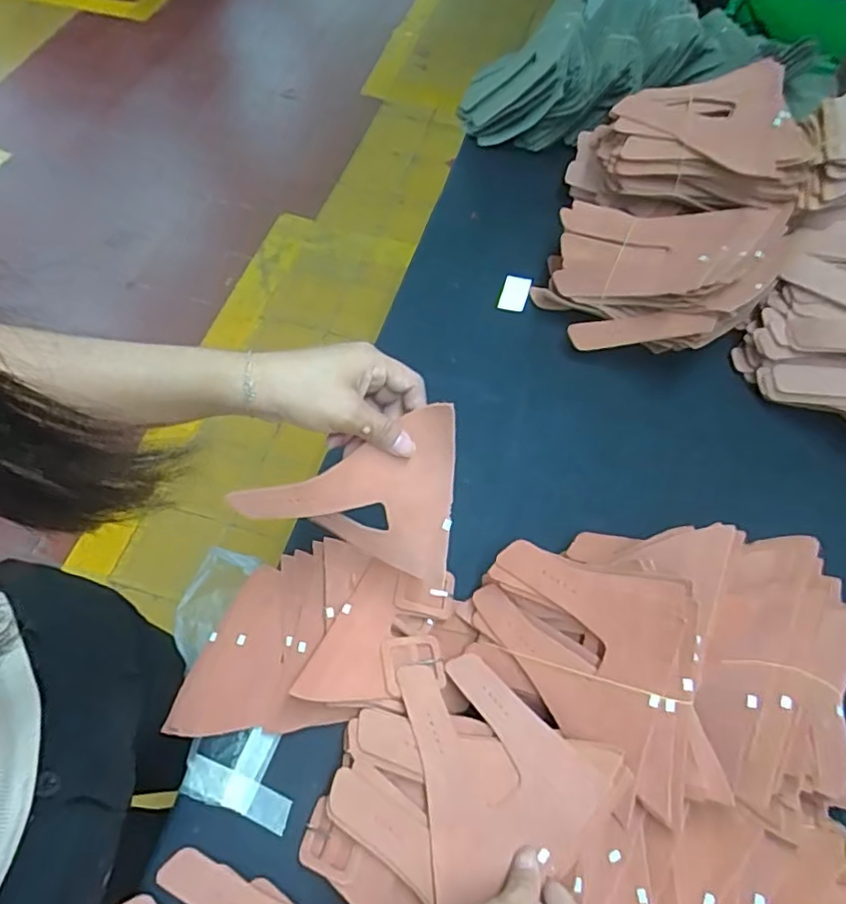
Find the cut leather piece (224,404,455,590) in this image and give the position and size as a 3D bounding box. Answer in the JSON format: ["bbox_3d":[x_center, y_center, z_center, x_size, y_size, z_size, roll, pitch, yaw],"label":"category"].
[{"bbox_3d":[-0.058,0.024,0.456,0.160,0.143,0.046,5,28,0],"label":"cut leather piece"}]

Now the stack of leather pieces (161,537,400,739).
[{"bbox_3d":[-0.118,0.151,0.524,0.179,0.049,0.175,4,61,2],"label":"stack of leather pieces"}]

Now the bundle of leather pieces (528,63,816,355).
[{"bbox_3d":[0.271,-0.259,0.668,0.231,0.153,0.289,16,62,8],"label":"bundle of leather pieces"}]

